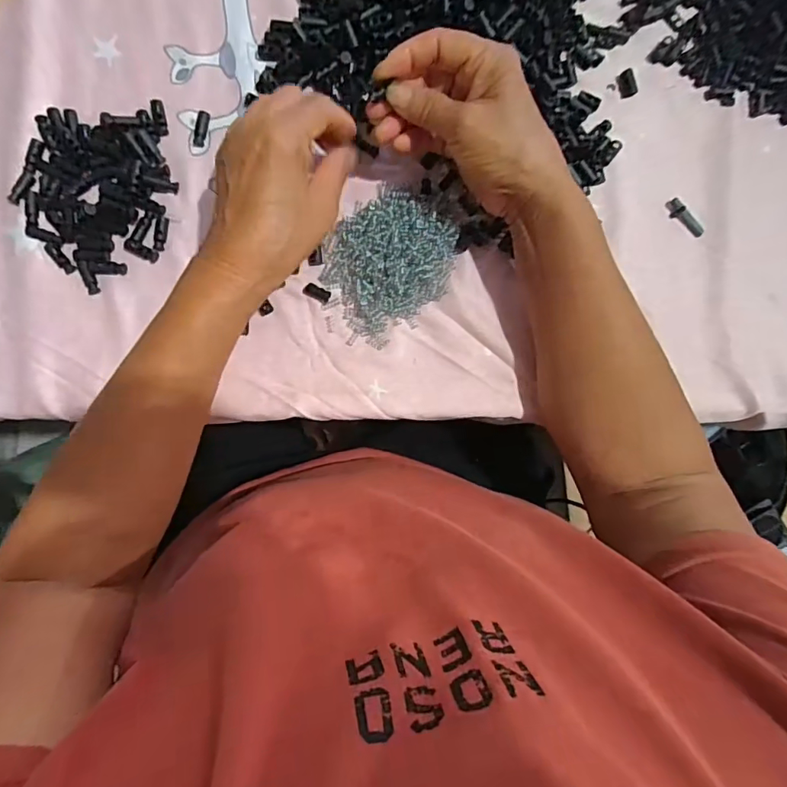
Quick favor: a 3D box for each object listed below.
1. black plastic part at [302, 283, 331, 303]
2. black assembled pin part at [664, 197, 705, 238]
[{"bbox_3d":[-0.059,-0.077,0.374,0.021,0.005,0.010,25,90,-1],"label":"black plastic part"},{"bbox_3d":[0.230,-0.138,0.383,0.012,0.007,0.037,-43,91,-1],"label":"black assembled pin part"}]

